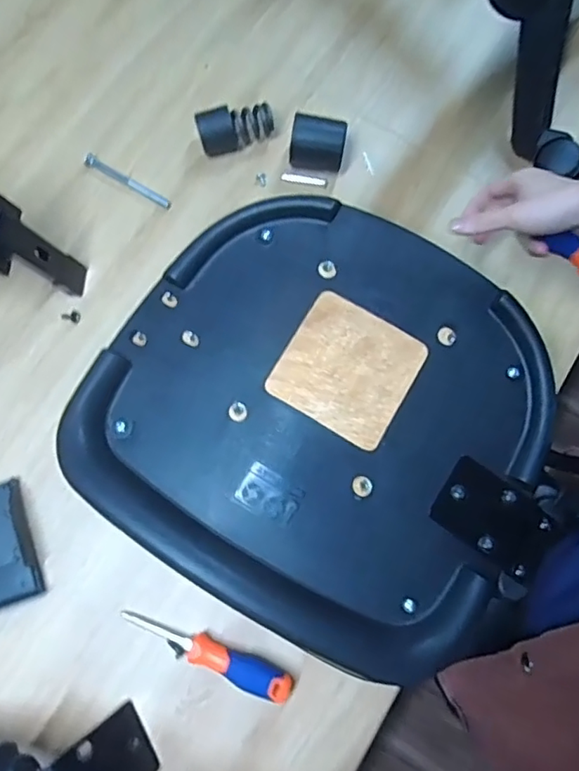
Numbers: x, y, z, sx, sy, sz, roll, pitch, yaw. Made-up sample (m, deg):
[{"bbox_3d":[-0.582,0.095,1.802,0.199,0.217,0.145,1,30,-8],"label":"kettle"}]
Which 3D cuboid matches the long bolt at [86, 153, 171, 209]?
[{"bbox_3d":[-0.200,-0.252,0.683,0.121,0.016,0.014,30,79,7],"label":"long bolt"}]

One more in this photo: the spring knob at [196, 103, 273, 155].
[{"bbox_3d":[-0.066,-0.318,0.672,0.089,0.043,0.040,-21,78,-4],"label":"spring knob"}]

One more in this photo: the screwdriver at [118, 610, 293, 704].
[{"bbox_3d":[-0.083,0.266,0.554,0.181,0.028,0.027,23,78,5],"label":"screwdriver"}]

